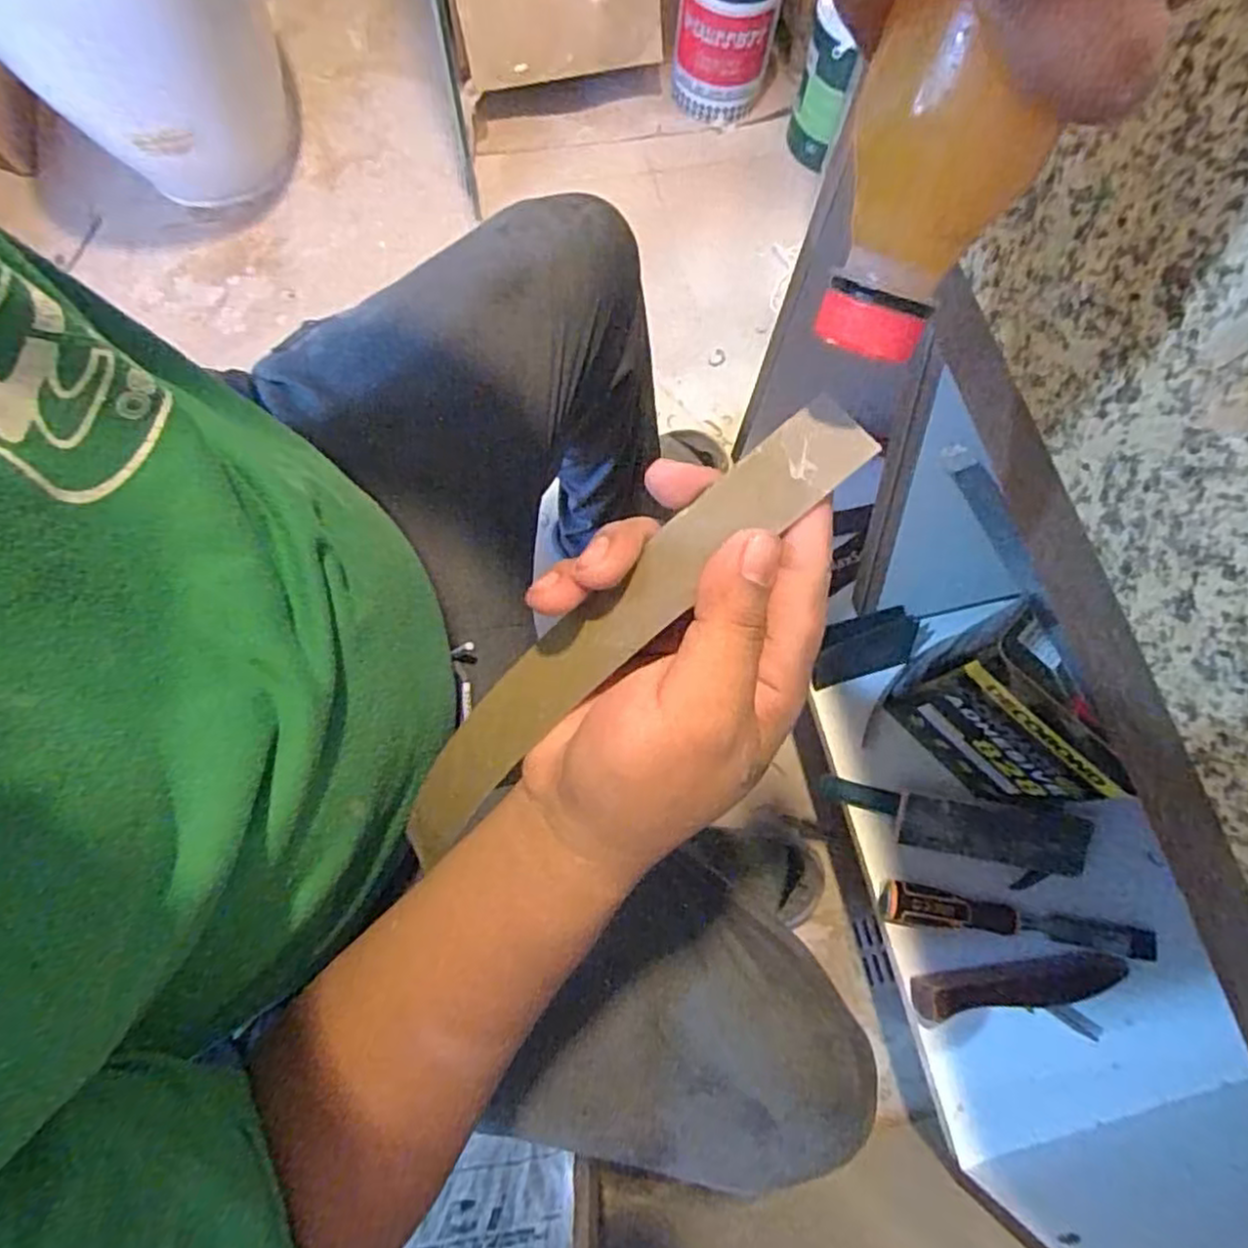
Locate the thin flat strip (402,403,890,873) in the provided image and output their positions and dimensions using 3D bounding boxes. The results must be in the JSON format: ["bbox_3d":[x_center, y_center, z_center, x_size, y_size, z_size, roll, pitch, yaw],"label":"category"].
[{"bbox_3d":[-0.012,0.012,0.258,0.236,0.029,0.028,-43,77,16],"label":"thin flat strip"}]

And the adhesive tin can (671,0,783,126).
[{"bbox_3d":[0.176,-1.028,1.215,0.165,0.212,0.170,9,73,1],"label":"adhesive tin can"}]

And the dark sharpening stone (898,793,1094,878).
[{"bbox_3d":[0.370,0.211,0.715,0.171,0.012,0.059,7,90,12],"label":"dark sharpening stone"}]

